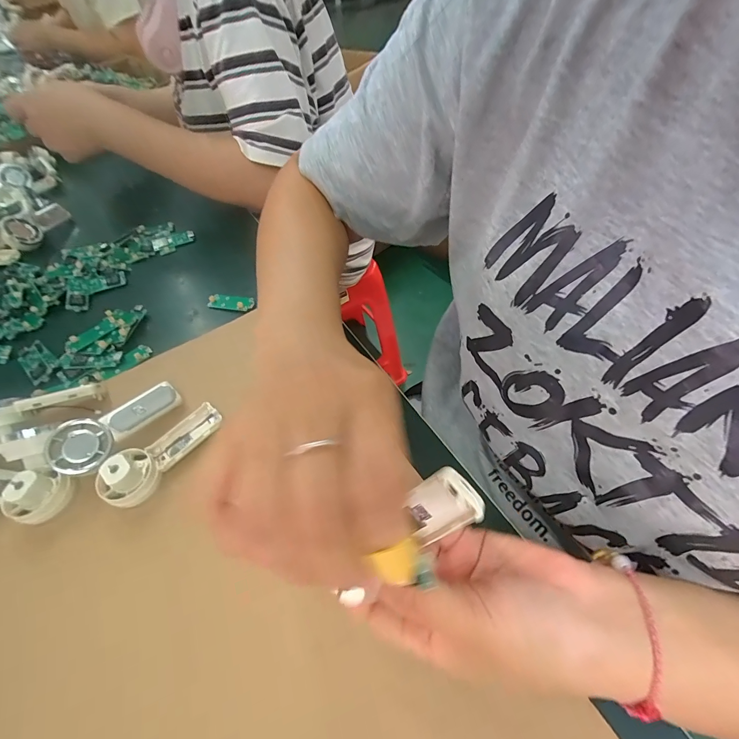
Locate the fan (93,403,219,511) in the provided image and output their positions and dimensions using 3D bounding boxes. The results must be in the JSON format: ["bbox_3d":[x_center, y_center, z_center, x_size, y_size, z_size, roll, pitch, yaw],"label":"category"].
[{"bbox_3d":[-0.158,0.058,0.270,0.034,0.022,0.091,26,60,24],"label":"fan"}]

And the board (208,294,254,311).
[{"bbox_3d":[-0.150,-0.073,0.390,0.051,0.006,0.016,8,54,12],"label":"board"}]

